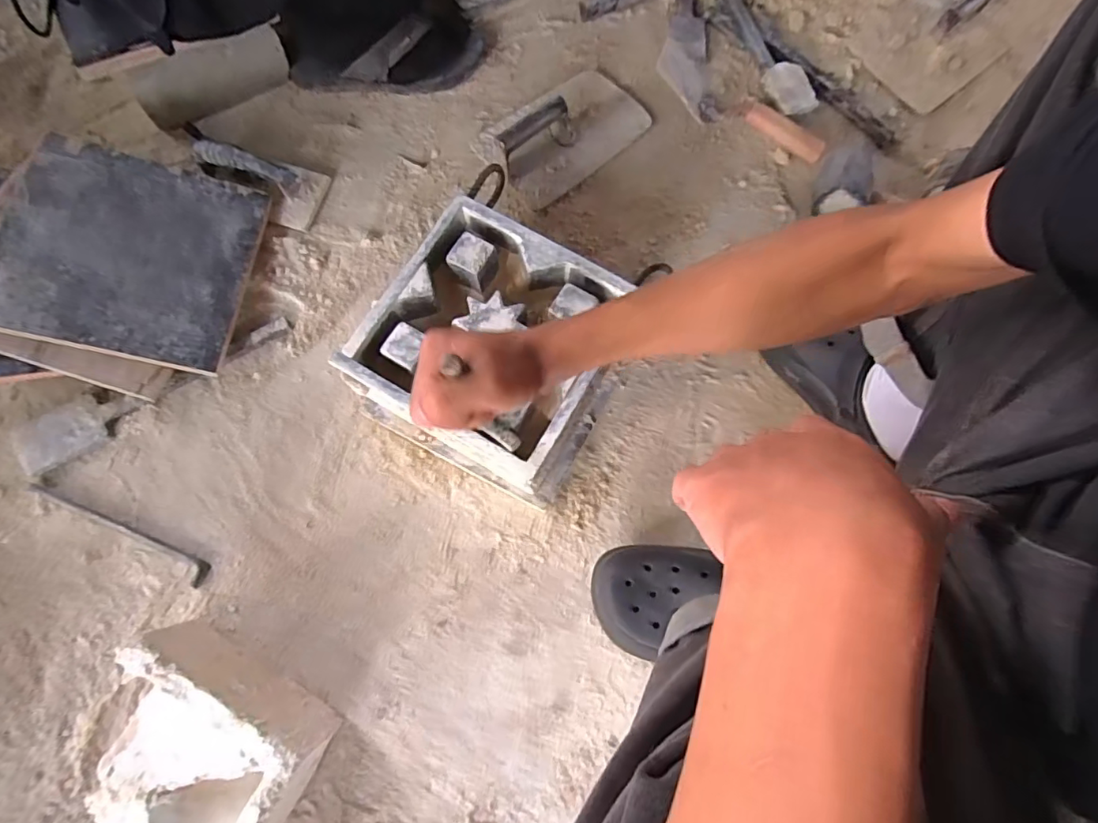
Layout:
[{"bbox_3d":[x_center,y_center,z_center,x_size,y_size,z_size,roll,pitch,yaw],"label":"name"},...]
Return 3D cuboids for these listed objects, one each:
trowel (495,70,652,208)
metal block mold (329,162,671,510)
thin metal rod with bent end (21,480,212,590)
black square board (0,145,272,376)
[{"bbox_3d":[0.023,-0.388,0.710,0.226,0.074,0.135,-39,79,-9],"label":"trowel"},{"bbox_3d":[-0.051,-0.059,0.596,0.245,0.136,0.234,31,78,7],"label":"metal block mold"},{"bbox_3d":[-0.480,0.135,0.596,0.225,0.006,0.026,22,77,5],"label":"thin metal rod with bent end"},{"bbox_3d":[-0.488,-0.185,0.628,0.242,0.011,0.243,11,74,-16],"label":"black square board"}]

